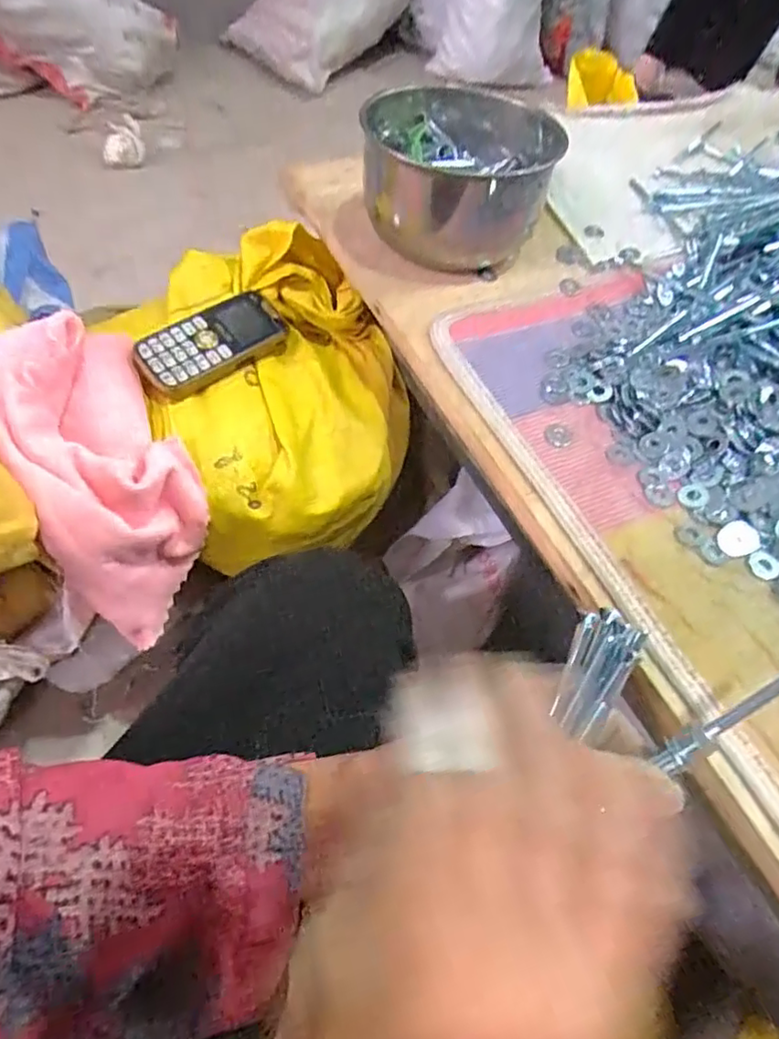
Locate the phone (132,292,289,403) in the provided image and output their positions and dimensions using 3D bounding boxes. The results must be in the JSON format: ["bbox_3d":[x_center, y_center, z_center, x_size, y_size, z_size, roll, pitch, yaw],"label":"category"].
[{"bbox_3d":[-0.147,-0.147,0.502,0.126,0.014,0.057,-36,92,-27],"label":"phone"}]

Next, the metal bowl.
[{"bbox_3d":[0.063,-0.304,0.531,0.136,0.089,0.162,-15,58,-14],"label":"metal bowl"}]

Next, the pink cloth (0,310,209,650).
[{"bbox_3d":[-0.228,-0.042,0.470,0.127,0.175,0.168,-33,66,-24],"label":"pink cloth"}]

